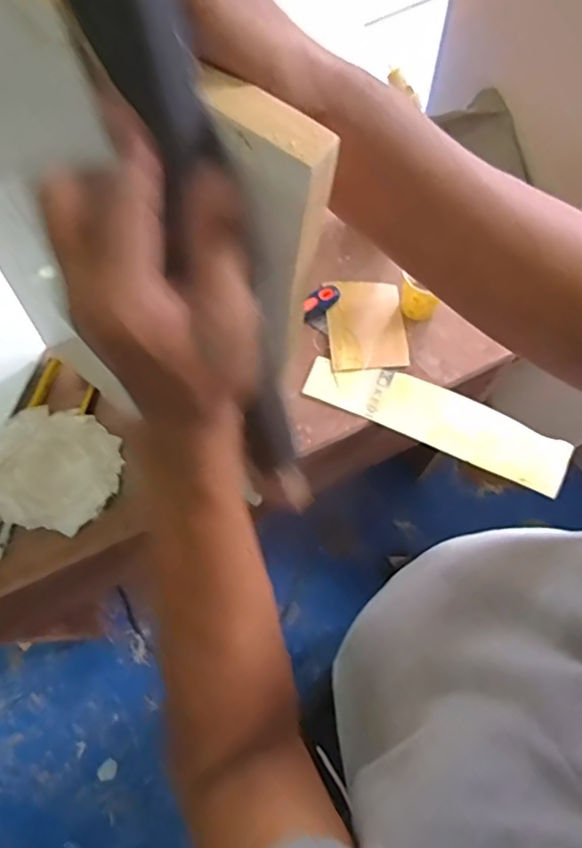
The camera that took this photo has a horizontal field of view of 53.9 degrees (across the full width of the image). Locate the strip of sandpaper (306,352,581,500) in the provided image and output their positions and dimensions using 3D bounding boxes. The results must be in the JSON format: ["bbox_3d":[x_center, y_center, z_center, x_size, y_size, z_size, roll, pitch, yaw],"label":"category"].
[{"bbox_3d":[0.209,-0.009,0.807,0.374,0.010,0.087,23,81,1],"label":"strip of sandpaper"}]

